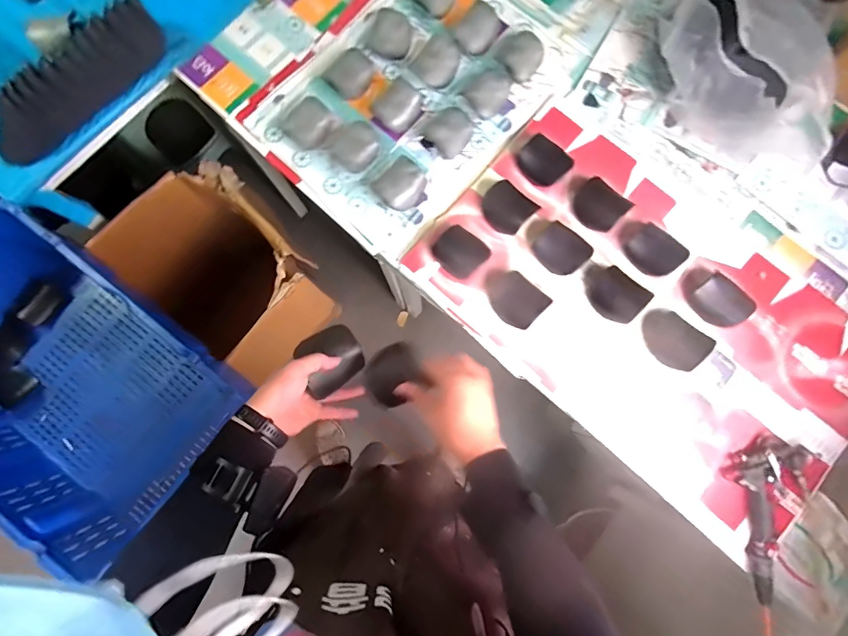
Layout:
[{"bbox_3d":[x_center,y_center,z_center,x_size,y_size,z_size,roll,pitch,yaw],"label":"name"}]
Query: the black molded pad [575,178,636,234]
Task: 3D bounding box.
[{"bbox_3d":[0.321,-0.206,0.763,0.083,0.005,0.091,-47,73,5],"label":"black molded pad"}]

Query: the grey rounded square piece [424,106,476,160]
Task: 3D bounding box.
[{"bbox_3d":[0.055,-0.366,0.814,0.092,0.014,0.085,-39,80,-7],"label":"grey rounded square piece"}]

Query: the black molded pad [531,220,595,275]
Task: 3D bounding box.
[{"bbox_3d":[0.246,-0.124,0.745,0.079,0.019,0.090,-40,81,-8],"label":"black molded pad"}]

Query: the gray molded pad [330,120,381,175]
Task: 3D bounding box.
[{"bbox_3d":[-0.132,-0.332,0.802,0.081,0.019,0.100,28,80,6],"label":"gray molded pad"}]

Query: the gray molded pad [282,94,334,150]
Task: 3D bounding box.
[{"bbox_3d":[-0.223,-0.381,0.812,0.092,0.021,0.088,42,81,8],"label":"gray molded pad"}]

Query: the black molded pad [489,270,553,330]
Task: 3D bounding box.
[{"bbox_3d":[0.161,-0.031,0.729,0.095,0.015,0.080,43,105,15],"label":"black molded pad"}]

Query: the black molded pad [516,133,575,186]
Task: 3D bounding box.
[{"bbox_3d":[0.226,-0.294,0.780,0.094,0.035,0.083,40,81,8],"label":"black molded pad"}]

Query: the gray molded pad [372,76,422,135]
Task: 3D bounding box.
[{"bbox_3d":[-0.050,-0.422,0.820,0.084,0.029,0.106,37,81,8],"label":"gray molded pad"}]

